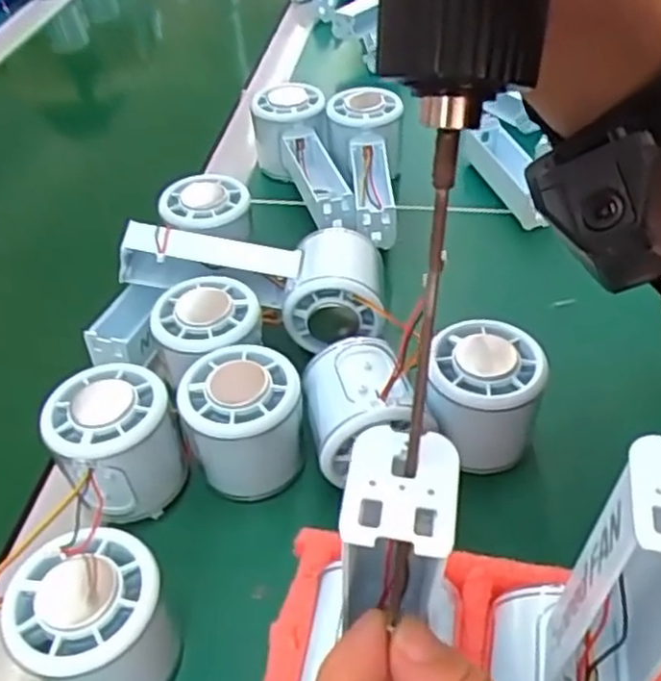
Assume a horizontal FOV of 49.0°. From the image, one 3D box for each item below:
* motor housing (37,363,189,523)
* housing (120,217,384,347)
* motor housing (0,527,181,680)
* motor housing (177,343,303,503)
[{"bbox_3d":[-0.103,0.053,0.354,0.055,0.063,0.052,-2,43,2],"label":"motor housing"},{"bbox_3d":[-0.042,-0.042,0.426,0.150,0.055,0.059,13,44,-2],"label":"housing"},{"bbox_3d":[-0.091,0.114,0.288,0.051,0.060,0.056,-2,43,2],"label":"motor housing"},{"bbox_3d":[-0.042,0.040,0.355,0.057,0.051,0.061,-4,43,0],"label":"motor housing"}]

